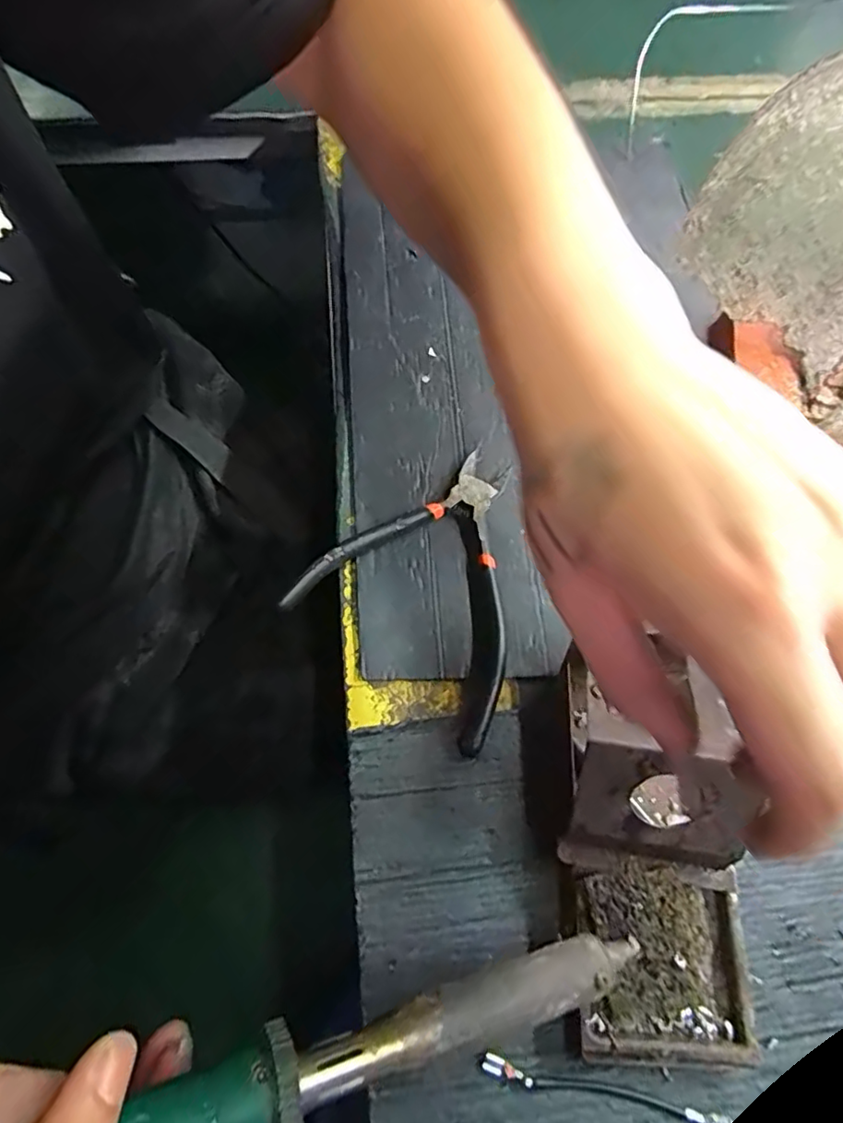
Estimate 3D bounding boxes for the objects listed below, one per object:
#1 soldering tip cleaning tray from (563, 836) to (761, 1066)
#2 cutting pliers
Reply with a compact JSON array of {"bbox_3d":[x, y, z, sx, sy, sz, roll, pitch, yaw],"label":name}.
[{"bbox_3d":[0.098,0.162,0.245,0.073,0.014,0.080,1,82,-1],"label":"soldering tip cleaning tray"},{"bbox_3d":[0.015,0.010,0.320,0.121,0.024,0.135,35,71,12],"label":"cutting pliers"}]

